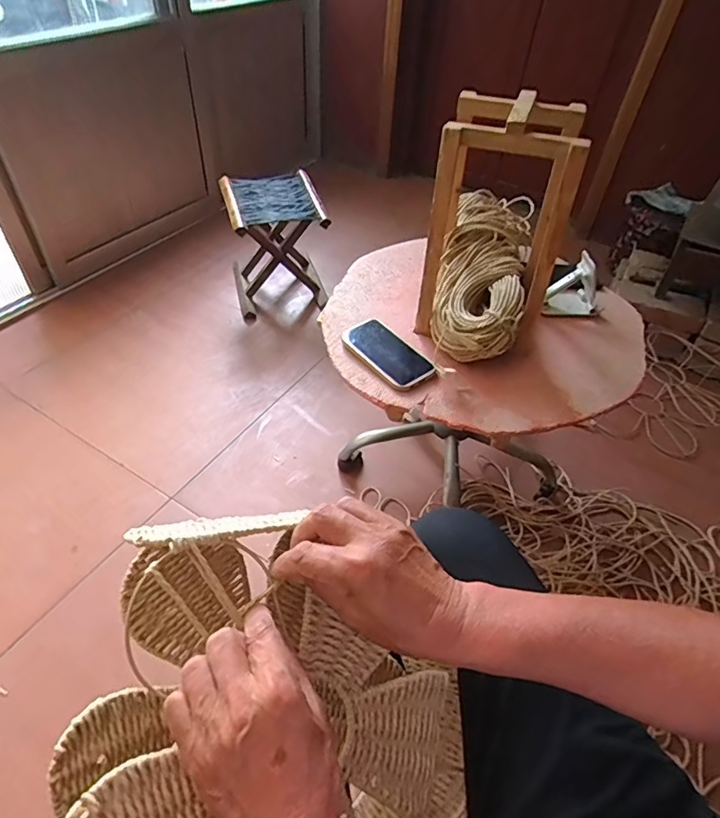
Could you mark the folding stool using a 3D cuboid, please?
[{"bbox_3d":[-0.253,-0.492,1.553,0.267,0.304,0.285,-10,49,-12],"label":"folding stool"}]

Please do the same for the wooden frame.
[{"bbox_3d":[0.211,-0.283,0.797,0.202,0.328,0.172,18,49,12],"label":"wooden frame"}]

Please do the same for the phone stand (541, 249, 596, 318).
[{"bbox_3d":[0.386,-0.225,0.931,0.094,0.094,0.061,0,48,-4],"label":"phone stand"}]

